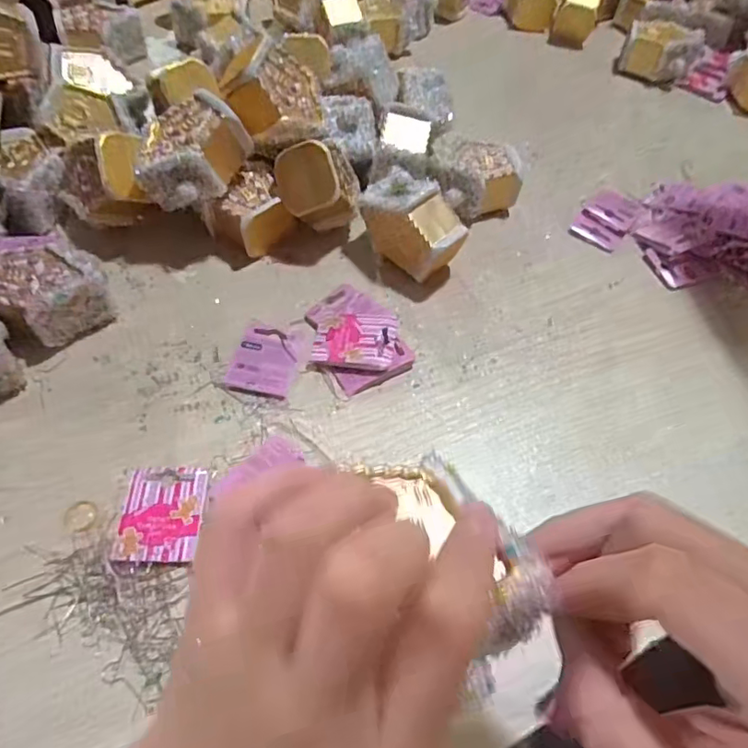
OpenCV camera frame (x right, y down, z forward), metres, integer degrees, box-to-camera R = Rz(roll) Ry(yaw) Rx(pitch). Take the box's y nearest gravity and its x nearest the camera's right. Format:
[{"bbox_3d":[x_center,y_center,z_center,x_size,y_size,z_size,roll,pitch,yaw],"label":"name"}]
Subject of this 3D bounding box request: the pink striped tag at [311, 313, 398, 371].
[{"bbox_3d":[-0.014,-0.024,0.406,0.058,0.007,0.047,5,57,6],"label":"pink striped tag"}]

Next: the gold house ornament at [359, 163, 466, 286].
[{"bbox_3d":[0.030,-0.117,0.446,0.046,0.073,0.079,-35,66,-23],"label":"gold house ornament"}]

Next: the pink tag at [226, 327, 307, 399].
[{"bbox_3d":[-0.076,-0.011,0.398,0.043,0.008,0.054,12,57,3],"label":"pink tag"}]

